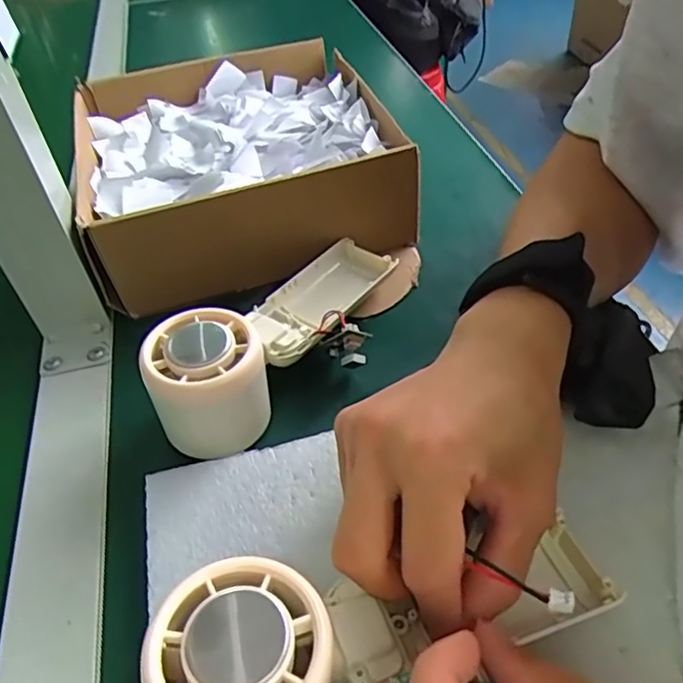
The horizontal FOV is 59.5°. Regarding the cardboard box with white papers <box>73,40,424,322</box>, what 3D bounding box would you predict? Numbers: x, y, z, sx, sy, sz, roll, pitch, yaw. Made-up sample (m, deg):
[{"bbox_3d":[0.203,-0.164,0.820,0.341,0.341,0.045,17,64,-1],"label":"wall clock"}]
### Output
[{"bbox_3d":[-0.077,-0.134,0.437,0.209,0.076,0.218,-16,47,-10],"label":"cardboard box with white papers"}]

